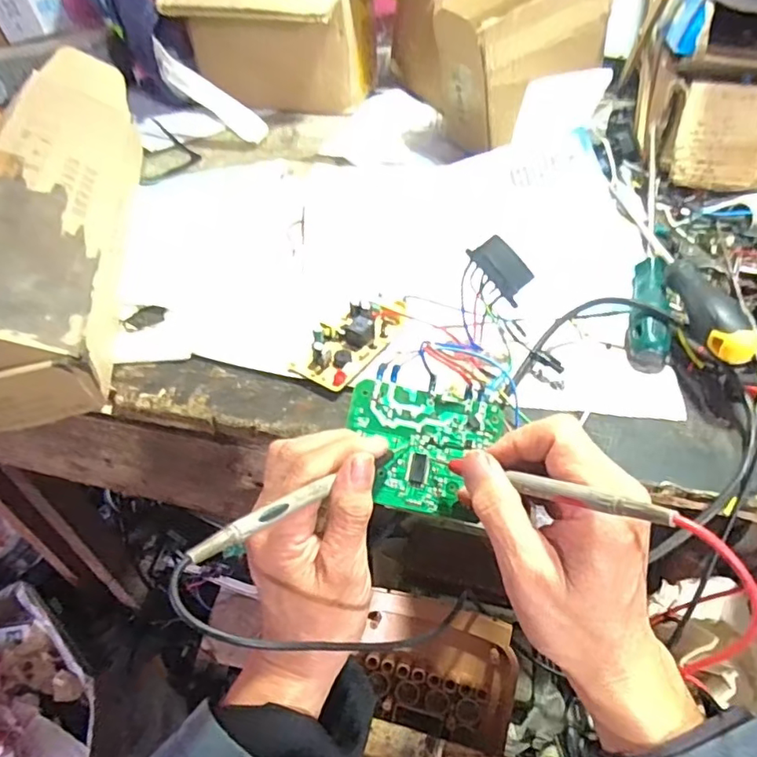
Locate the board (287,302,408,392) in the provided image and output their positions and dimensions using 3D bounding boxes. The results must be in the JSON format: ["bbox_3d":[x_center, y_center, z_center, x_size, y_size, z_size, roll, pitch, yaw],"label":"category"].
[{"bbox_3d":[-0.019,-0.033,0.425,0.045,0.020,0.096,25,52,22],"label":"board"}]

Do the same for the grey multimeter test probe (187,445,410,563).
[{"bbox_3d":[-0.034,0.061,0.291,0.007,0.009,0.143,36,35,29],"label":"grey multimeter test probe"}]

